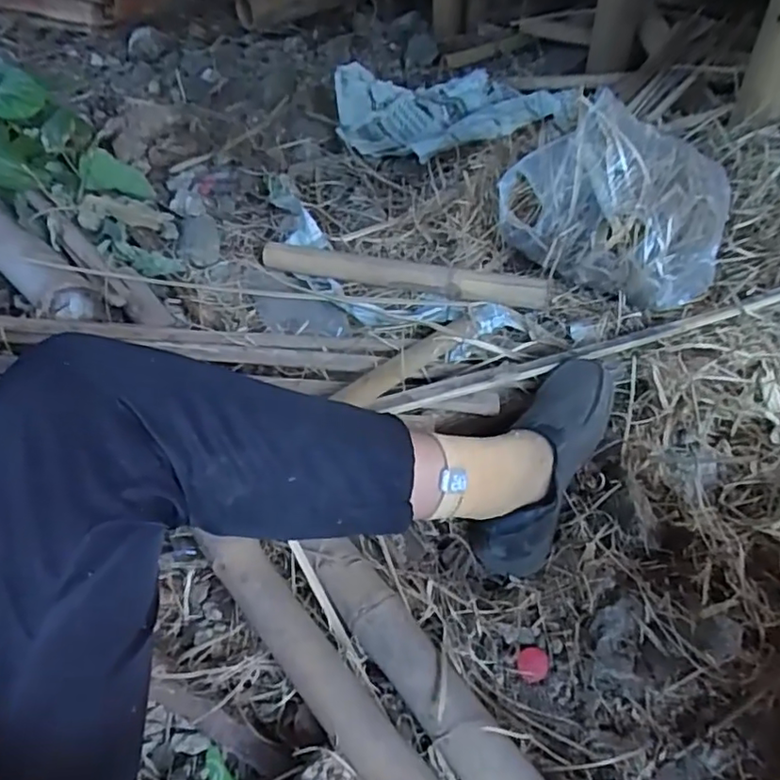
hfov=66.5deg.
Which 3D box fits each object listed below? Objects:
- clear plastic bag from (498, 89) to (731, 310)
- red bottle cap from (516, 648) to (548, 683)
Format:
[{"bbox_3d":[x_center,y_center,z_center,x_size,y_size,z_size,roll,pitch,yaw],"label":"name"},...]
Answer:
[{"bbox_3d":[0.308,-0.268,0.816,0.297,0.185,0.173,20,50,19],"label":"clear plastic bag"},{"bbox_3d":[0.140,0.271,0.585,0.030,0.011,0.030,0,46,1],"label":"red bottle cap"}]

